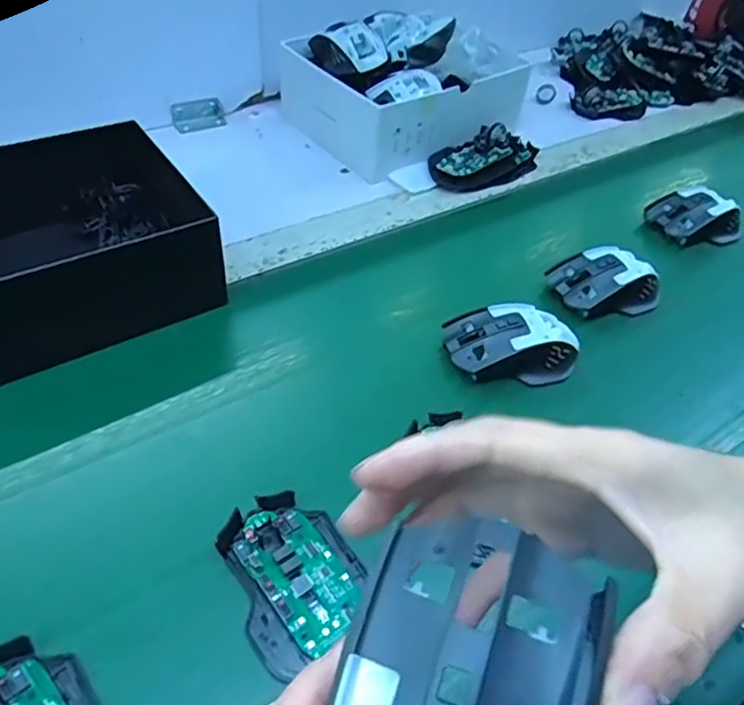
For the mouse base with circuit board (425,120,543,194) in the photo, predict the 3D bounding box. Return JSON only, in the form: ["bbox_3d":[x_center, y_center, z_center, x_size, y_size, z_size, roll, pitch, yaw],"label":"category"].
[{"bbox_3d":[0.134,-0.227,0.690,0.151,0.039,0.074,-23,55,-27],"label":"mouse base with circuit board"}]

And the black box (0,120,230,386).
[{"bbox_3d":[-0.268,-0.096,0.492,0.248,0.082,0.204,-25,56,-28],"label":"black box"}]

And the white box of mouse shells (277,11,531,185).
[{"bbox_3d":[0.044,-0.328,0.727,0.248,0.104,0.202,-28,57,-30],"label":"white box of mouse shells"}]

